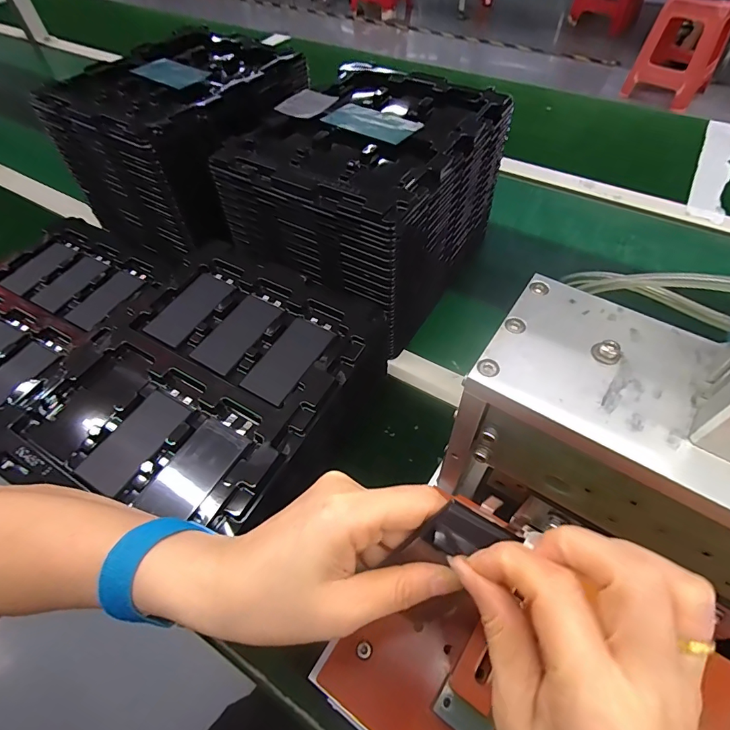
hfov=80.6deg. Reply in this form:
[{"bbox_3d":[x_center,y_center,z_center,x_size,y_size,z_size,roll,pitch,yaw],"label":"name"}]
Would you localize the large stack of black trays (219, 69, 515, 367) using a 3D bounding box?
[{"bbox_3d":[-0.001,-0.194,0.503,0.223,0.157,0.285,25,60,19],"label":"large stack of black trays"}]

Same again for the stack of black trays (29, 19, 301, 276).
[{"bbox_3d":[-0.240,-0.303,0.588,0.224,0.168,0.277,27,61,20],"label":"stack of black trays"}]

